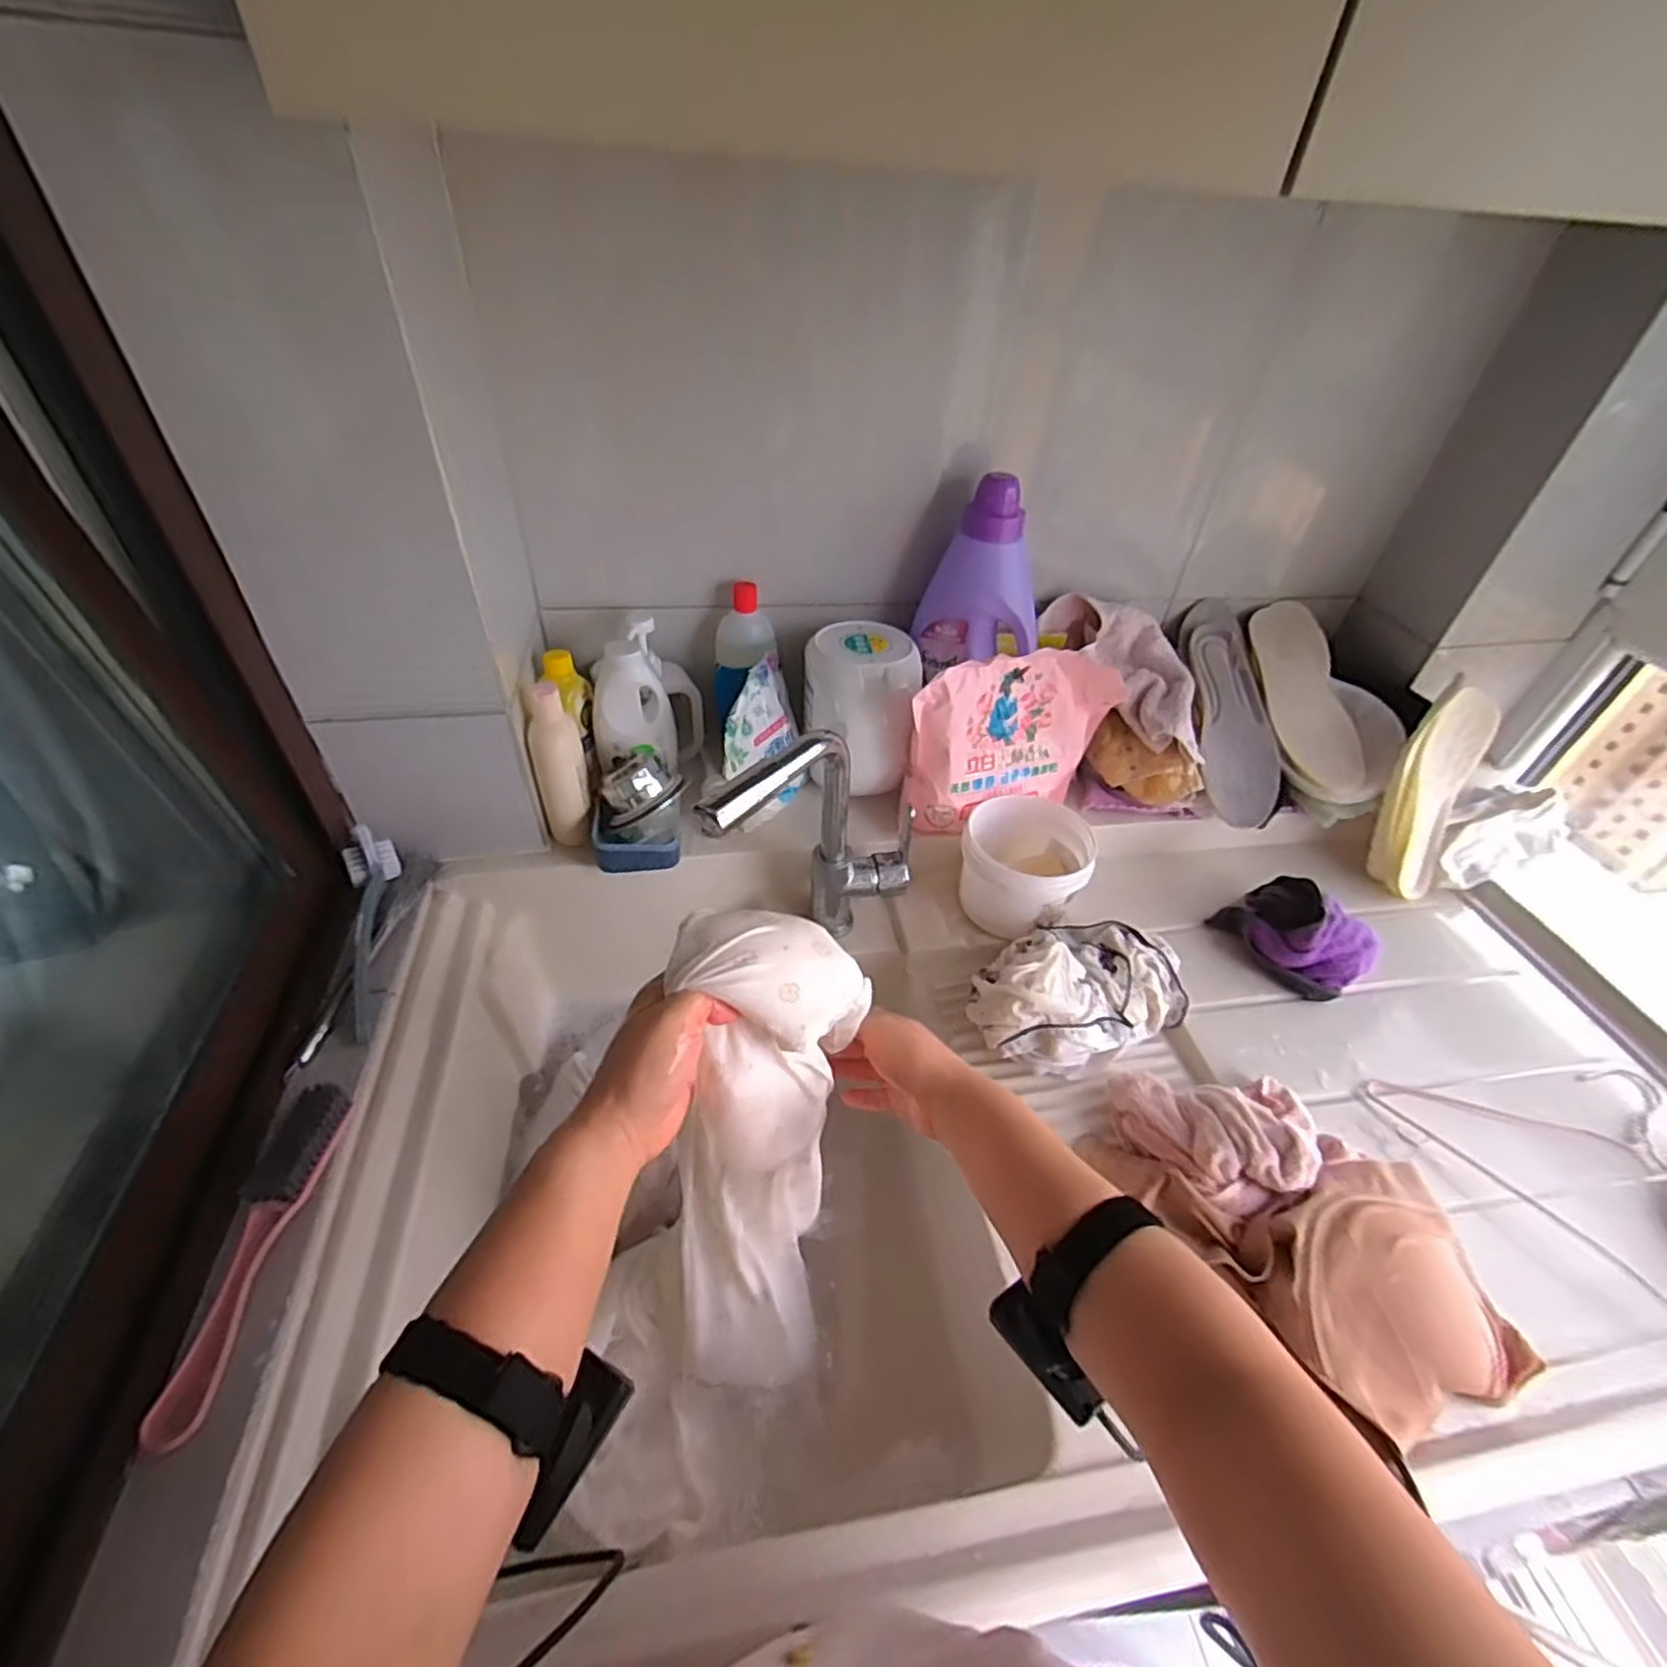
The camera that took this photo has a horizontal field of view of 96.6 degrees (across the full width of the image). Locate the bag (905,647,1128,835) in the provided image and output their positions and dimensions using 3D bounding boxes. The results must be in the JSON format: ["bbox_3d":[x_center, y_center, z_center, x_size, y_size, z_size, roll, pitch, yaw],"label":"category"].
[{"bbox_3d":[0.183,-0.100,0.753,0.227,0.169,0.065,-14,45,-19],"label":"bag"}]

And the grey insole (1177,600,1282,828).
[{"bbox_3d":[0.456,-0.147,0.856,0.085,0.019,0.285,2,68,-3],"label":"grey insole"}]

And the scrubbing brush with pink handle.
[{"bbox_3d":[-0.364,0.259,0.468,0.043,0.032,0.193,-2,43,-7],"label":"scrubbing brush with pink handle"}]

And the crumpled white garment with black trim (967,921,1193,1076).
[{"bbox_3d":[0.215,0.135,0.663,0.195,0.082,0.125,-20,48,-24],"label":"crumpled white garment with black trim"}]

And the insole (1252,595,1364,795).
[{"bbox_3d":[0.546,-0.166,0.866,0.094,0.013,0.241,-1,69,-5],"label":"insole"}]

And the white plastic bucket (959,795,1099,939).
[{"bbox_3d":[0.192,0.033,0.755,0.124,0.085,0.128,2,43,-2],"label":"white plastic bucket"}]

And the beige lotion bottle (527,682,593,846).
[{"bbox_3d":[-0.257,-0.063,0.702,0.044,0.153,0.046,9,43,5],"label":"beige lotion bottle"}]

